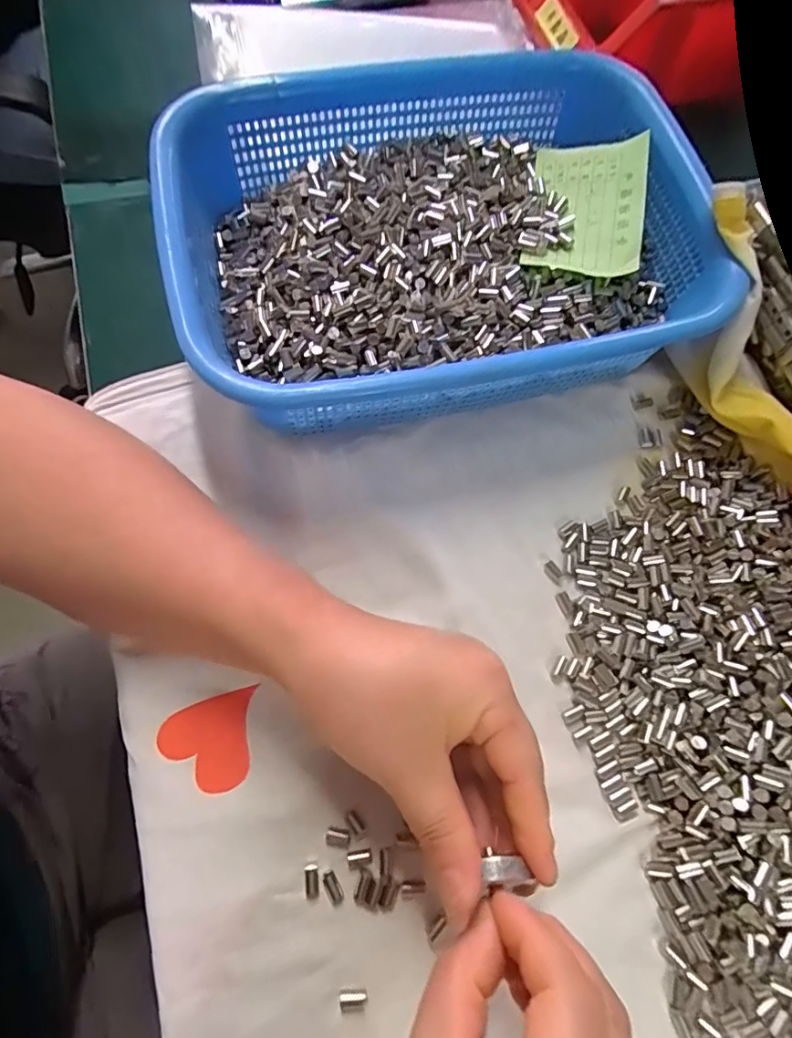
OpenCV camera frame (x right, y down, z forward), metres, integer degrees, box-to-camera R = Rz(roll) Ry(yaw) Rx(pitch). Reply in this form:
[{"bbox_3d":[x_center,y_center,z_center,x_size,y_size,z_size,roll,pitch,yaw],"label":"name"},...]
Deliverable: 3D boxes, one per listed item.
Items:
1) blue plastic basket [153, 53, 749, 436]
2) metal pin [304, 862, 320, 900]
[{"bbox_3d":[0.023,-0.153,0.302,0.281,0.074,0.212,-16,72,-7],"label":"blue plastic basket"},{"bbox_3d":[-0.037,0.157,0.229,0.006,0.004,0.014,-5,71,-4],"label":"metal pin"}]

